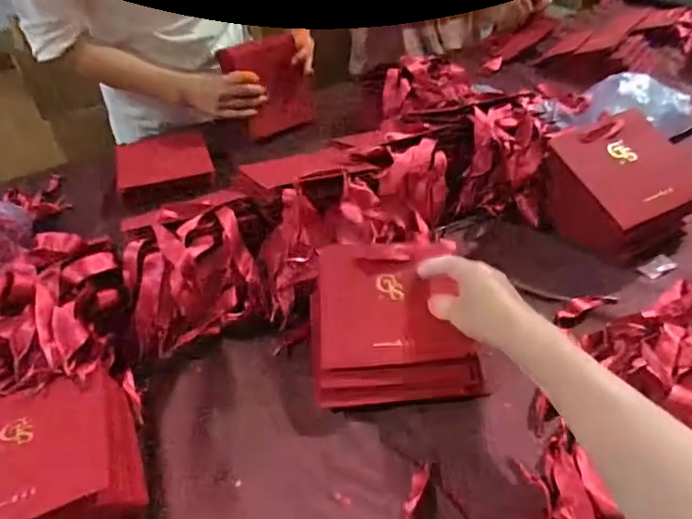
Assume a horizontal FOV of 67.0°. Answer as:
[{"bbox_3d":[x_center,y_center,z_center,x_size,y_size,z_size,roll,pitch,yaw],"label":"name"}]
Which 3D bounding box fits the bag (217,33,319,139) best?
[{"bbox_3d":[-0.133,-0.306,0.925,0.129,0.164,0.011,-31,28,-17],"label":"bag"}]

